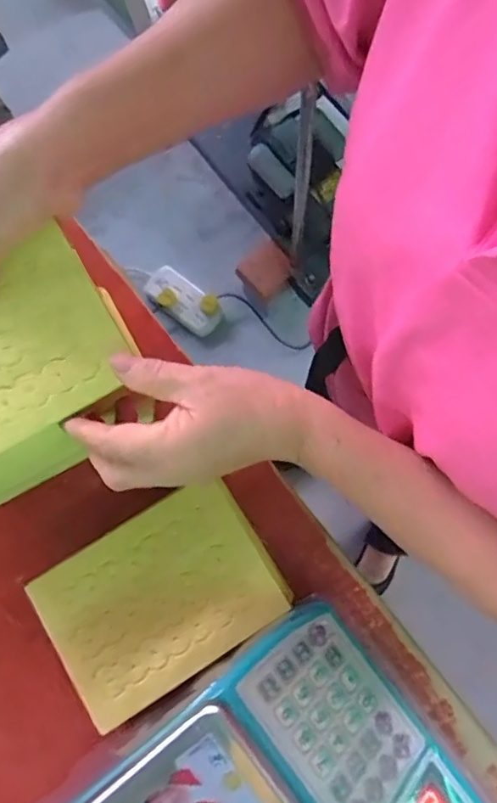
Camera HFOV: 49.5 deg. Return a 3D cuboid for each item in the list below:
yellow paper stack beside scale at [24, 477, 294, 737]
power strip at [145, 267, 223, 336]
[{"bbox_3d":[-0.065,0.146,0.413,0.163,0.037,0.117,-31,80,-8],"label":"yellow paper stack beside scale"},{"bbox_3d":[-0.172,-0.266,1.404,0.221,0.036,0.107,35,79,6],"label":"power strip"}]

